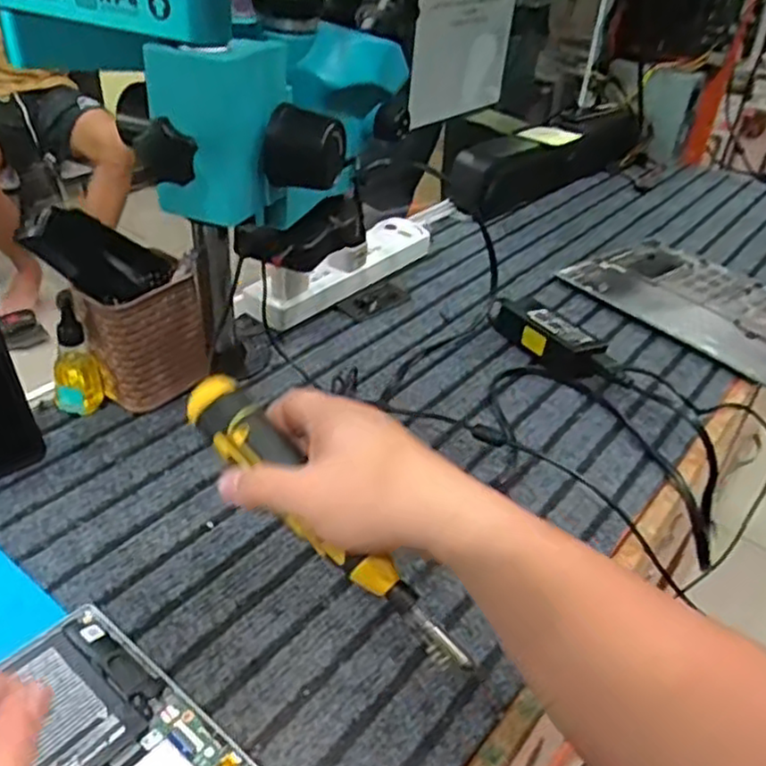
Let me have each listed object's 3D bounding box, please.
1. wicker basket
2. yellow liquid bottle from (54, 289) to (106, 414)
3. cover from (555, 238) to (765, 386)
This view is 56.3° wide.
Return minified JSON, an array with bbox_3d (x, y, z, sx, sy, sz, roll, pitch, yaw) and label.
[{"bbox_3d":[-0.195,-0.036,0.598,0.058,0.105,0.086,23,40,24],"label":"wicker basket"},{"bbox_3d":[-0.249,-0.023,0.576,0.037,0.103,0.032,-14,40,-24],"label":"yellow liquid bottle"},{"bbox_3d":[0.368,-0.082,0.793,0.194,0.015,0.309,-29,45,-23],"label":"cover"}]

